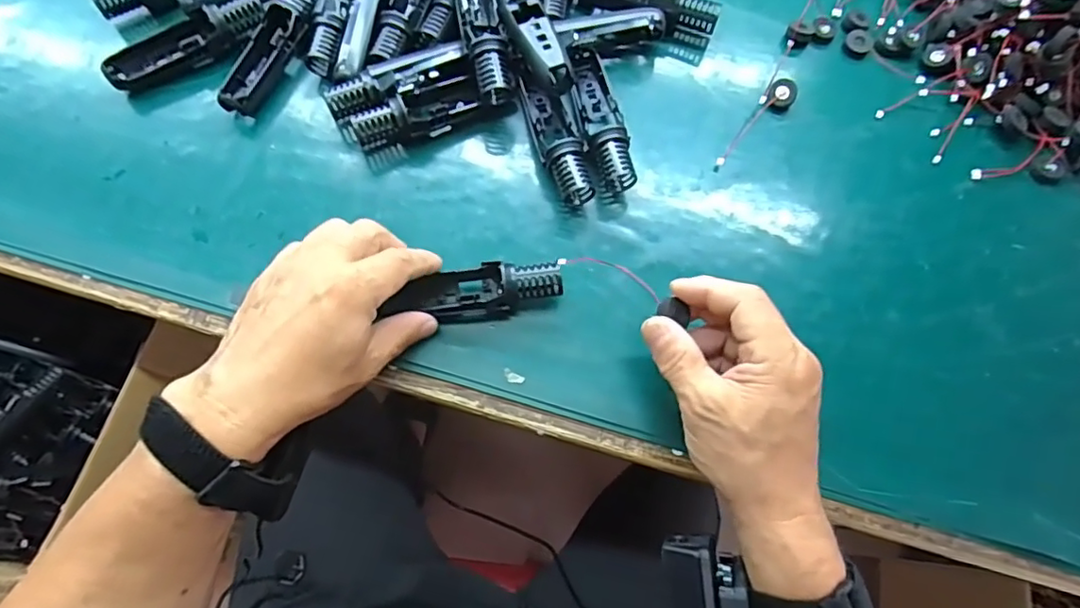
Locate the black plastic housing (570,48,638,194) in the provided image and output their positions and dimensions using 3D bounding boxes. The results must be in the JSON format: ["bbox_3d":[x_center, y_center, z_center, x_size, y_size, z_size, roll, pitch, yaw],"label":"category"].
[{"bbox_3d":[0.045,-0.138,0.434,0.031,0.028,0.116,-10,72,-5],"label":"black plastic housing"}]

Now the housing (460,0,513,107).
[{"bbox_3d":[-0.044,-0.211,0.435,0.027,0.026,0.136,-11,72,-5],"label":"housing"}]

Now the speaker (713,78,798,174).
[{"bbox_3d":[0.162,-0.135,0.446,0.020,0.013,0.094,40,75,11],"label":"speaker"}]

